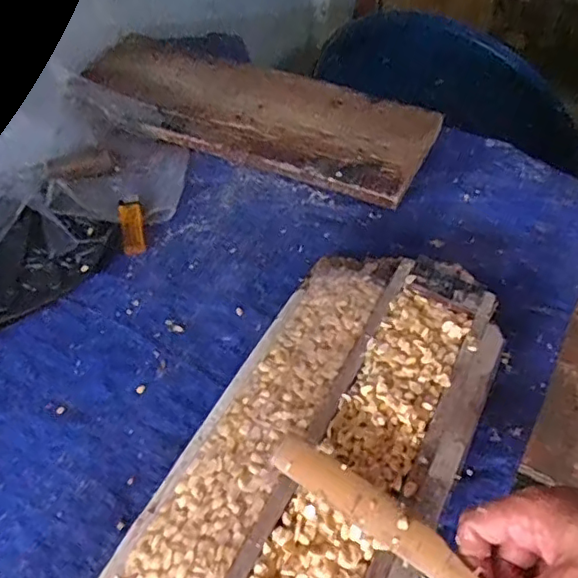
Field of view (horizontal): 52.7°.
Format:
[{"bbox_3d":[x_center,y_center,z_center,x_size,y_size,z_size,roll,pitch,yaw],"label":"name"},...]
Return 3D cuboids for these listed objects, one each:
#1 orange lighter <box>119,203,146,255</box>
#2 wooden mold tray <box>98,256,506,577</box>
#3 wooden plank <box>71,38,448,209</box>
[{"bbox_3d":[-0.171,-0.067,0.633,0.023,0.010,0.068,-11,50,-8],"label":"orange lighter"},{"bbox_3d":[0.019,0.134,0.433,0.194,0.063,0.461,22,53,18],"label":"wooden mold tray"},{"bbox_3d":[-0.054,-0.235,0.742,0.464,0.020,0.183,18,52,15],"label":"wooden plank"}]

